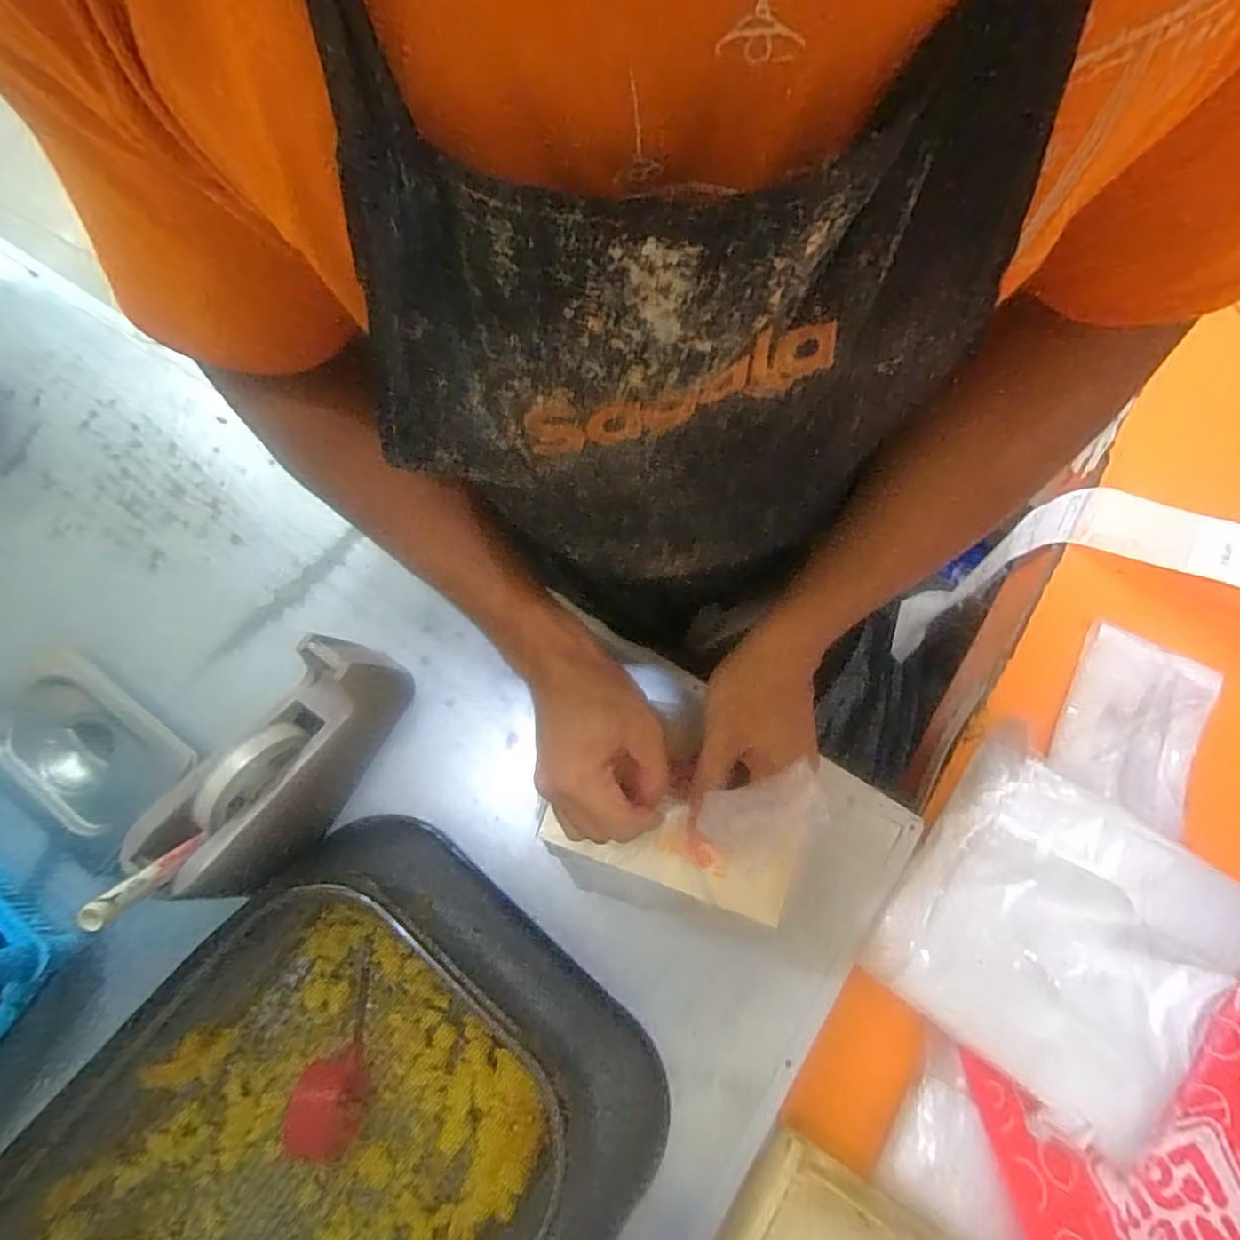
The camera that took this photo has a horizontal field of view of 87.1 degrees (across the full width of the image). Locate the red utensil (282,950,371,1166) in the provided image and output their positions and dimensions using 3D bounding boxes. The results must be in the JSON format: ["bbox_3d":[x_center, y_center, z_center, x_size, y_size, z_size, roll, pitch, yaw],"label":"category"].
[{"bbox_3d":[-0.191,0.300,0.452,0.044,0.020,0.116,9,54,4],"label":"red utensil"}]

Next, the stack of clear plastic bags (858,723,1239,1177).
[{"bbox_3d":[0.318,0.224,0.471,0.208,0.032,0.211,36,77,11],"label":"stack of clear plastic bags"}]

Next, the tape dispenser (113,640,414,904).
[{"bbox_3d":[-0.244,0.102,0.481,0.073,0.098,0.192,29,76,9],"label":"tape dispenser"}]

